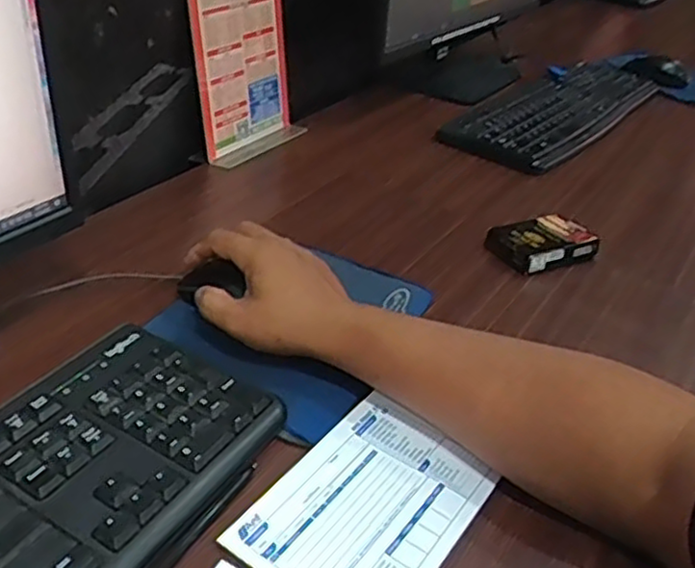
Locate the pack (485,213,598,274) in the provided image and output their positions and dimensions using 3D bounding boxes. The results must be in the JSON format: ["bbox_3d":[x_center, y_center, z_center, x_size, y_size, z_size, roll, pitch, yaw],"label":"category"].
[{"bbox_3d":[0.185,-0.040,0.695,0.098,0.024,0.062,-10,37,-21],"label":"pack"}]

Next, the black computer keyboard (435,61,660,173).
[{"bbox_3d":[0.323,-0.269,1.056,0.162,0.024,0.548,28,40,28],"label":"black computer keyboard"}]

